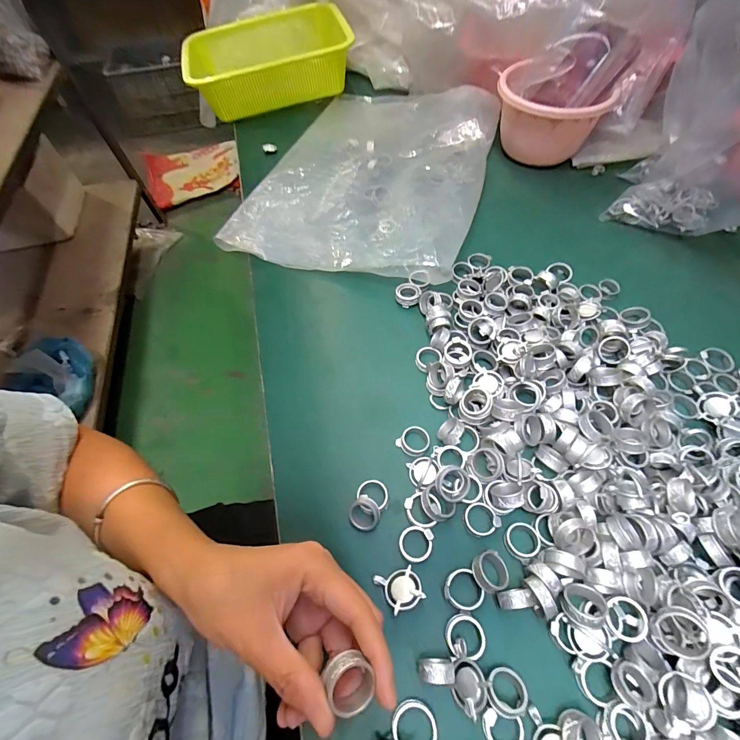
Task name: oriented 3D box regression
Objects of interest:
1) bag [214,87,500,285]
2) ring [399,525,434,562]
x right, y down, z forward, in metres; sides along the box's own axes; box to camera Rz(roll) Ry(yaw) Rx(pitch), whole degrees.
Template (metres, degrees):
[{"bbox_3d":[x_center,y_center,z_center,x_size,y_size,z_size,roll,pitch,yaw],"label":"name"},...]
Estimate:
[{"bbox_3d":[0.008,-0.285,0.491,0.278,0.049,0.373,16,62,10],"label":"bag"},{"bbox_3d":[0.035,0.131,0.278,0.026,0.004,0.024,2,60,5],"label":"ring"}]

